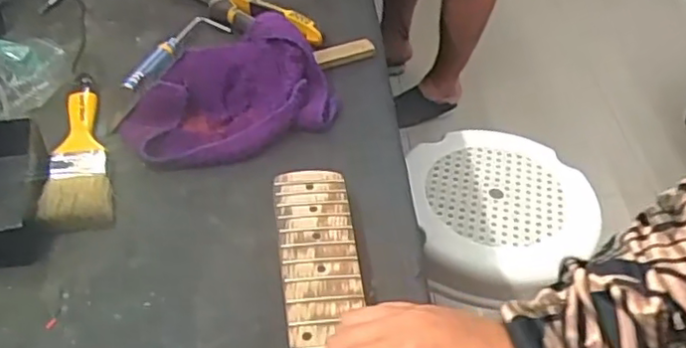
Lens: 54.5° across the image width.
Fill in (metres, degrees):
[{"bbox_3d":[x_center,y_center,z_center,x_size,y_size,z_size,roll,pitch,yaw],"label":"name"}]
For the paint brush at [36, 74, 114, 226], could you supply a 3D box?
[{"bbox_3d":[-0.223,-0.026,0.567,0.050,0.021,0.188,-6,44,-13],"label":"paint brush"}]

